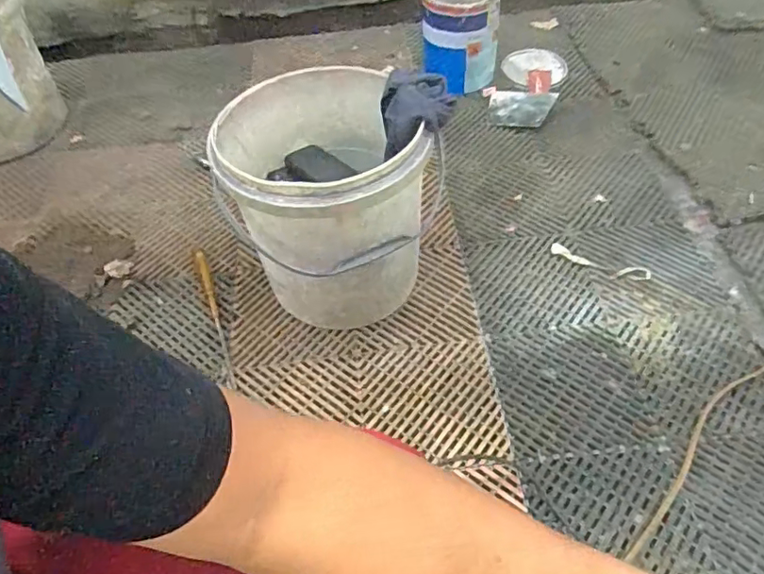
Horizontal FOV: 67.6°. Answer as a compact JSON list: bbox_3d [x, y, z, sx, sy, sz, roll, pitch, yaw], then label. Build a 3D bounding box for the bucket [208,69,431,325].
[{"bbox_3d":[-0.085,-0.121,0.877,0.264,0.313,0.306,-19,52,-9],"label":"bucket"}]

